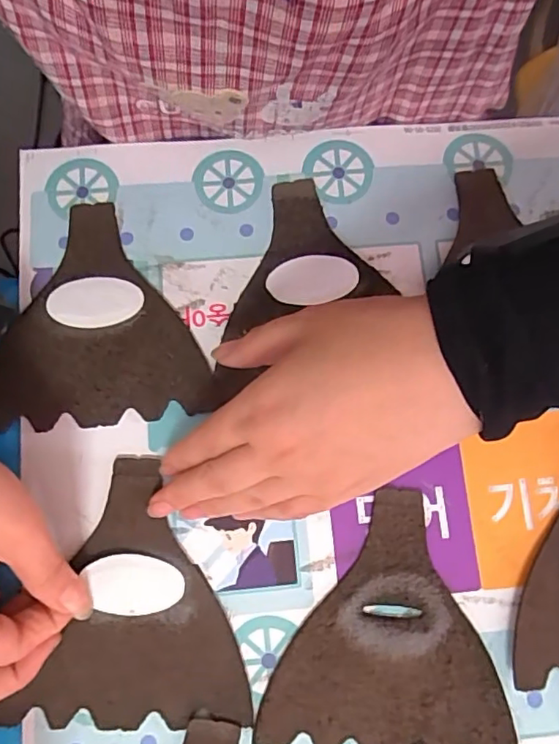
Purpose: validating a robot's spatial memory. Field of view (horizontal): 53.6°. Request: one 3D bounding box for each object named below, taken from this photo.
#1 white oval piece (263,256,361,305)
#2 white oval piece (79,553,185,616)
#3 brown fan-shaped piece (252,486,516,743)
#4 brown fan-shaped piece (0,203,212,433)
[{"bbox_3d":[0.018,-0.052,0.308,0.049,0.004,0.025,-11,80,-4],"label":"white oval piece"},{"bbox_3d":[-0.072,0.105,0.273,0.046,0.004,0.028,6,79,-8],"label":"white oval piece"},{"bbox_3d":[0.055,0.123,0.275,0.117,0.004,0.123,6,79,-1],"label":"brown fan-shaped piece"},{"bbox_3d":[-0.102,-0.033,0.301,0.116,0.005,0.122,-5,79,-3],"label":"brown fan-shaped piece"}]

